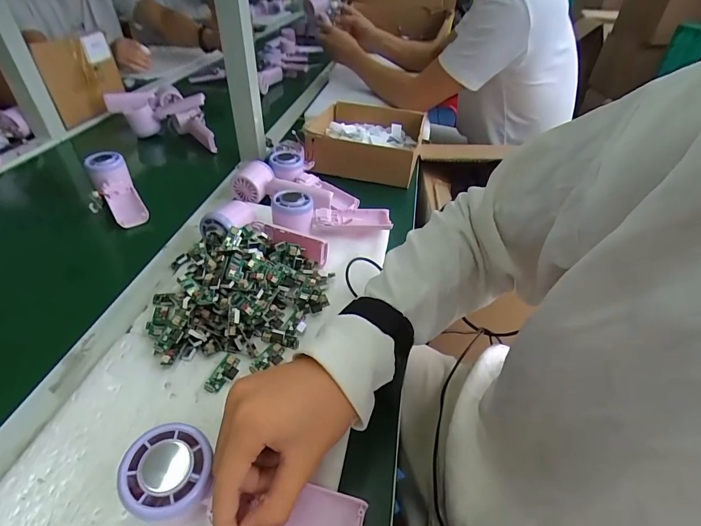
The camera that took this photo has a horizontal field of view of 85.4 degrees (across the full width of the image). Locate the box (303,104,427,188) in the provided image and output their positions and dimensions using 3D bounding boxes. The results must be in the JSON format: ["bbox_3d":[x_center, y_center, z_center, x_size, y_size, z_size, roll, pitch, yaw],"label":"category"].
[{"bbox_3d":[0.034,-0.257,0.773,0.216,0.070,0.254,7,41,5],"label":"box"}]

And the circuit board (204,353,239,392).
[{"bbox_3d":[-0.118,0.103,0.357,0.024,0.008,0.039,13,42,11],"label":"circuit board"}]

